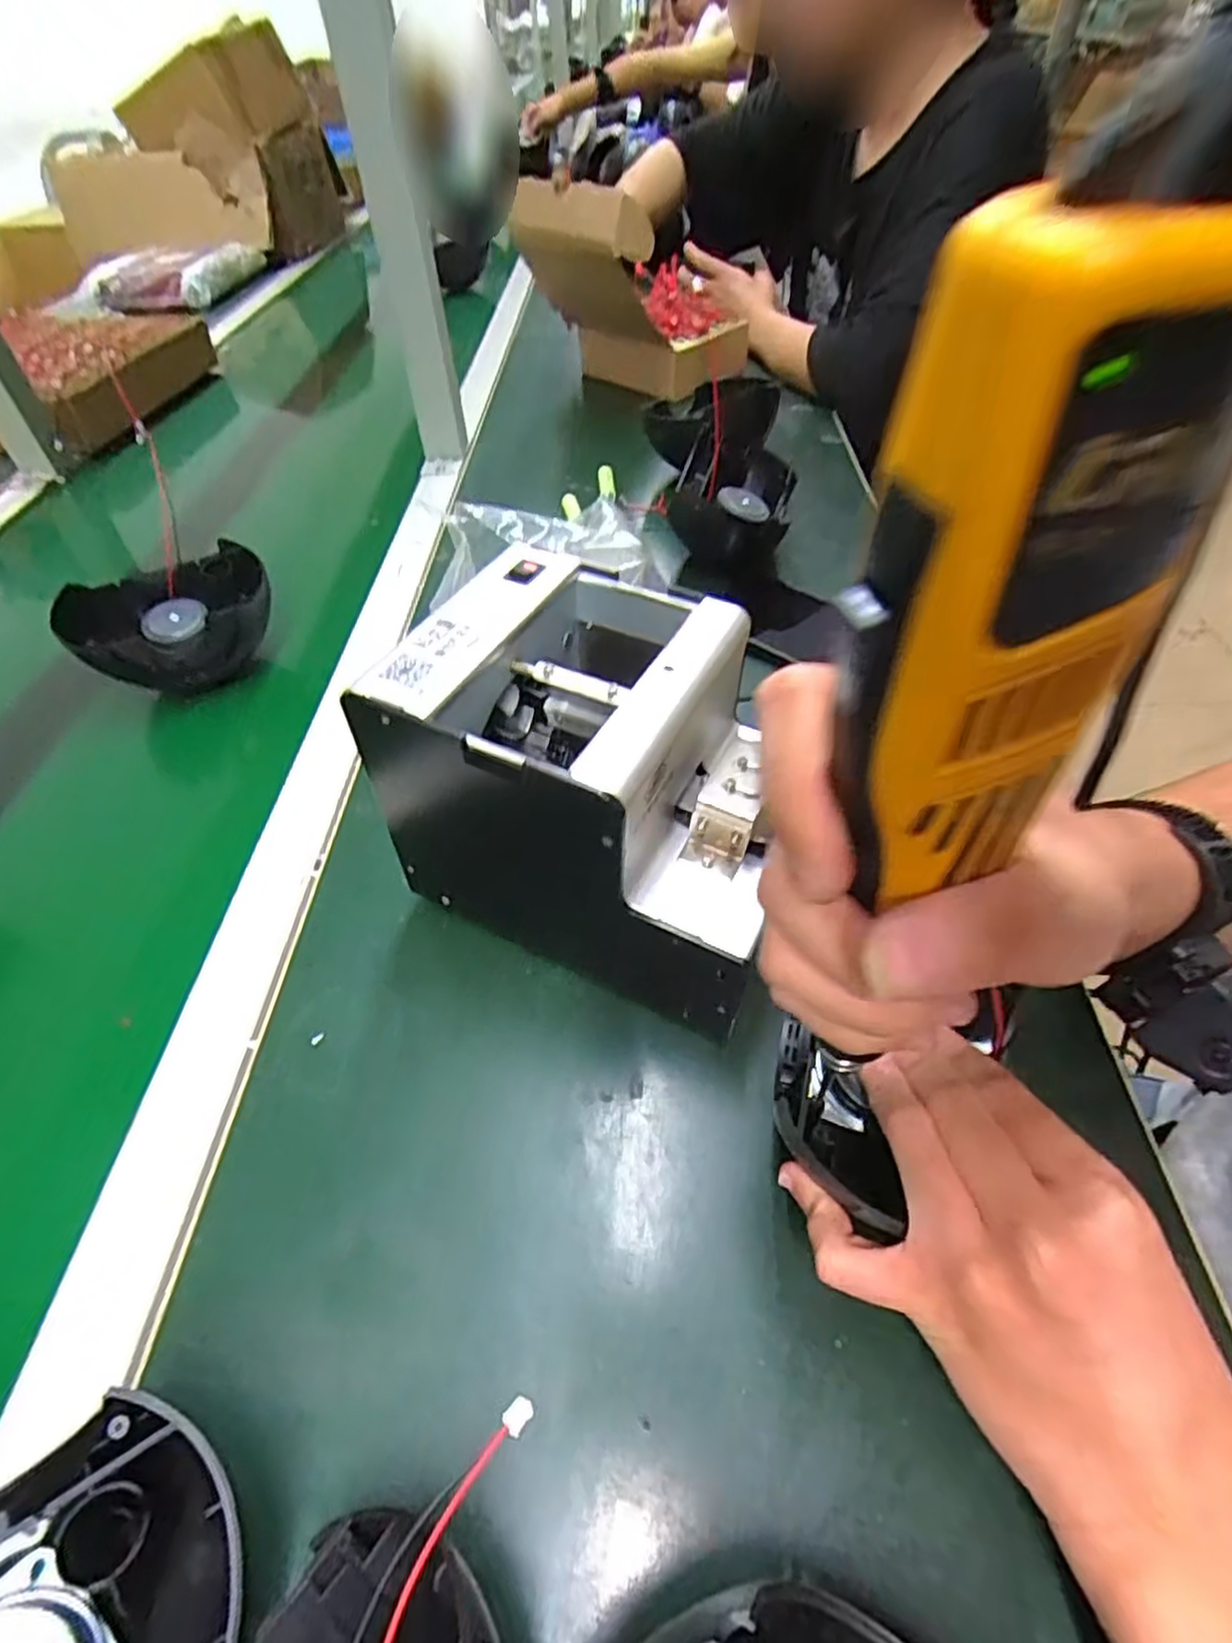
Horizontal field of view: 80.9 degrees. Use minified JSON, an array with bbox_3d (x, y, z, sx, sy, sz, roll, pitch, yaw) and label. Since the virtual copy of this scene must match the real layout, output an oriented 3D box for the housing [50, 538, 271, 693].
[{"bbox_3d":[-0.310,-0.136,0.511,0.134,0.058,0.077,-26,53,-18],"label":"housing"}]

